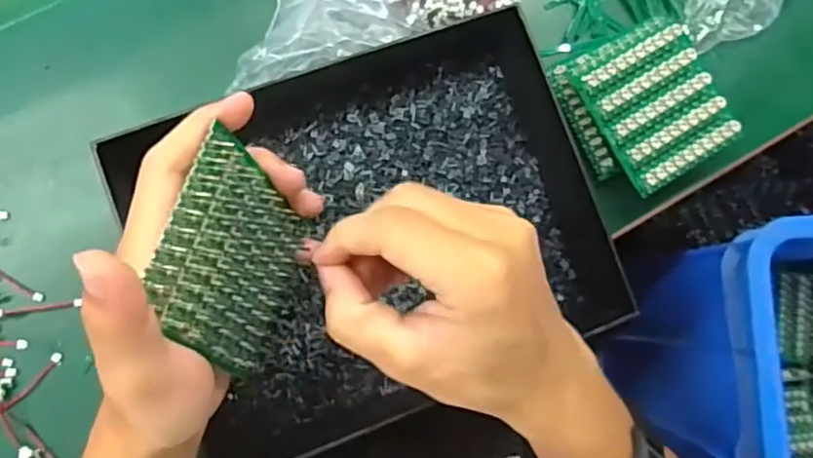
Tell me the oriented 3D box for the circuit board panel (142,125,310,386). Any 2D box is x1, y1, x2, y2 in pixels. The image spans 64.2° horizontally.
[{"bbox_3d":[-0.071,0.015,0.276,0.004,0.093,0.078,8,64,21],"label":"circuit board panel"}]

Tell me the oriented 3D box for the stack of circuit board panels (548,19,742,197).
[{"bbox_3d":[0.153,-0.079,0.421,0.087,0.031,0.094,-28,88,-9],"label":"stack of circuit board panels"}]

